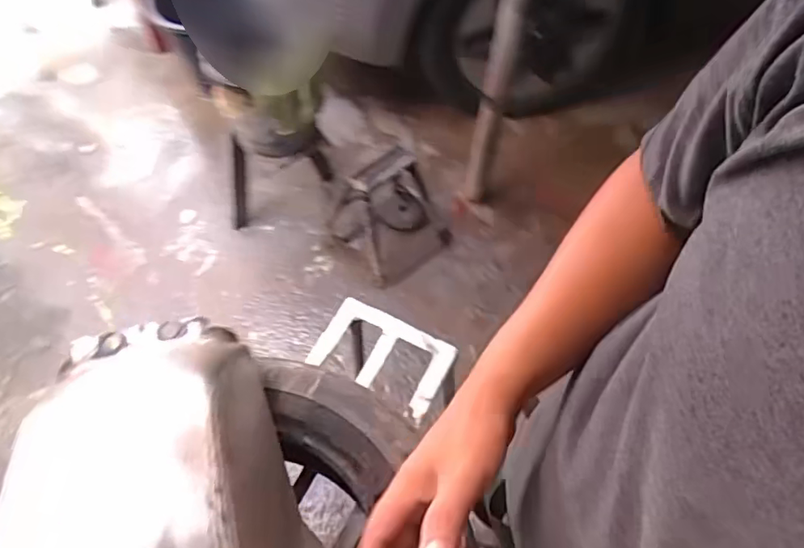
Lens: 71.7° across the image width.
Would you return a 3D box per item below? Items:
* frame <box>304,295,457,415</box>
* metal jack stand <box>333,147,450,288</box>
[{"bbox_3d":[-0.033,0.129,0.901,0.219,0.023,0.123,23,74,20],"label":"frame"},{"bbox_3d":[-0.027,-0.206,1.558,0.281,0.335,0.272,-33,67,-19],"label":"metal jack stand"}]

